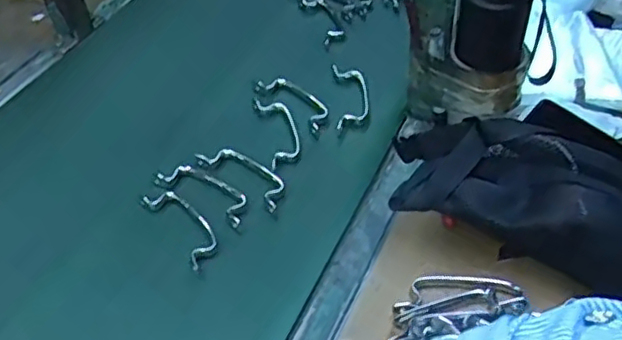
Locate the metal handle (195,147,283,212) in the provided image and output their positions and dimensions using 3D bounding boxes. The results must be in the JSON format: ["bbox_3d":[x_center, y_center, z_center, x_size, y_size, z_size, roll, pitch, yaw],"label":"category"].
[{"bbox_3d":[-0.073,0.002,0.710,0.118,0.008,0.045,30,55,32],"label":"metal handle"}]

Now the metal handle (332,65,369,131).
[{"bbox_3d":[0.052,-0.091,0.809,0.042,0.026,0.115,-5,44,3],"label":"metal handle"}]

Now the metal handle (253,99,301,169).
[{"bbox_3d":[-0.038,-0.051,0.760,0.040,0.008,0.119,-13,44,-6],"label":"metal handle"}]

